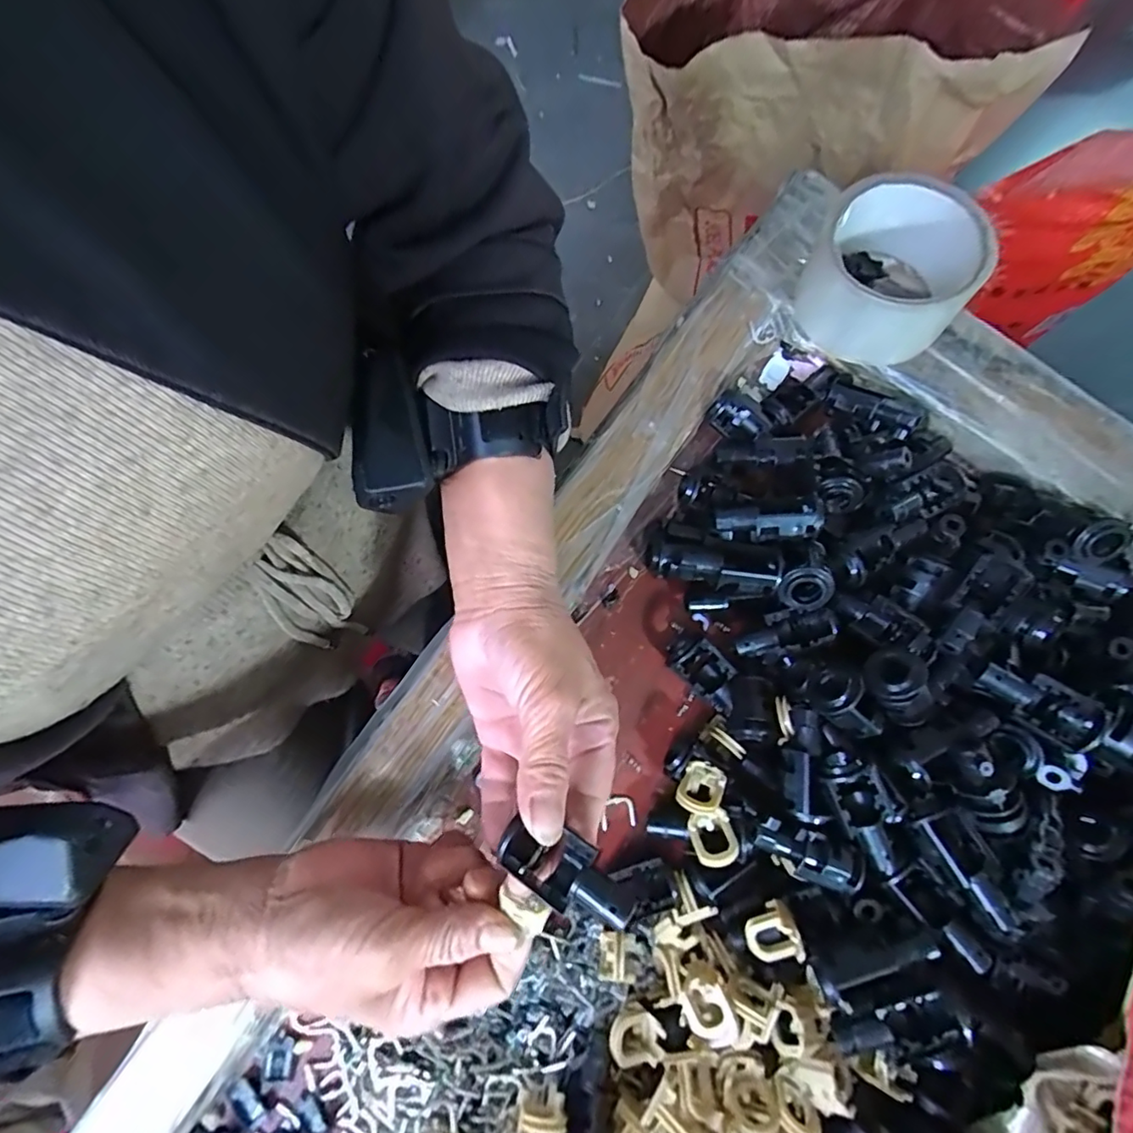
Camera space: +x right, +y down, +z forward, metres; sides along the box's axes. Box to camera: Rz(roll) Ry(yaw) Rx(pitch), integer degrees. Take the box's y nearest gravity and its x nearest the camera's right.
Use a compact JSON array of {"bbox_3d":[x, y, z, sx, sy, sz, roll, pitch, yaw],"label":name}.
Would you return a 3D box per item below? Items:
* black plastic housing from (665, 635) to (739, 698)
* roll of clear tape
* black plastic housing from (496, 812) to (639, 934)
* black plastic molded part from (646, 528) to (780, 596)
[{"bbox_3d":[0.074,0.056,0.311,0.035,0.021,0.024,42,79,3],"label":"black plastic housing"},{"bbox_3d":[0.185,-0.171,0.316,0.085,0.056,0.069,27,79,0],"label":"roll of clear tape"},{"bbox_3d":[0.001,0.114,0.205,0.051,0.016,0.022,15,77,24],"label":"black plastic housing"},{"bbox_3d":[0.078,-0.002,0.304,0.074,0.028,0.028,16,77,23],"label":"black plastic molded part"}]

